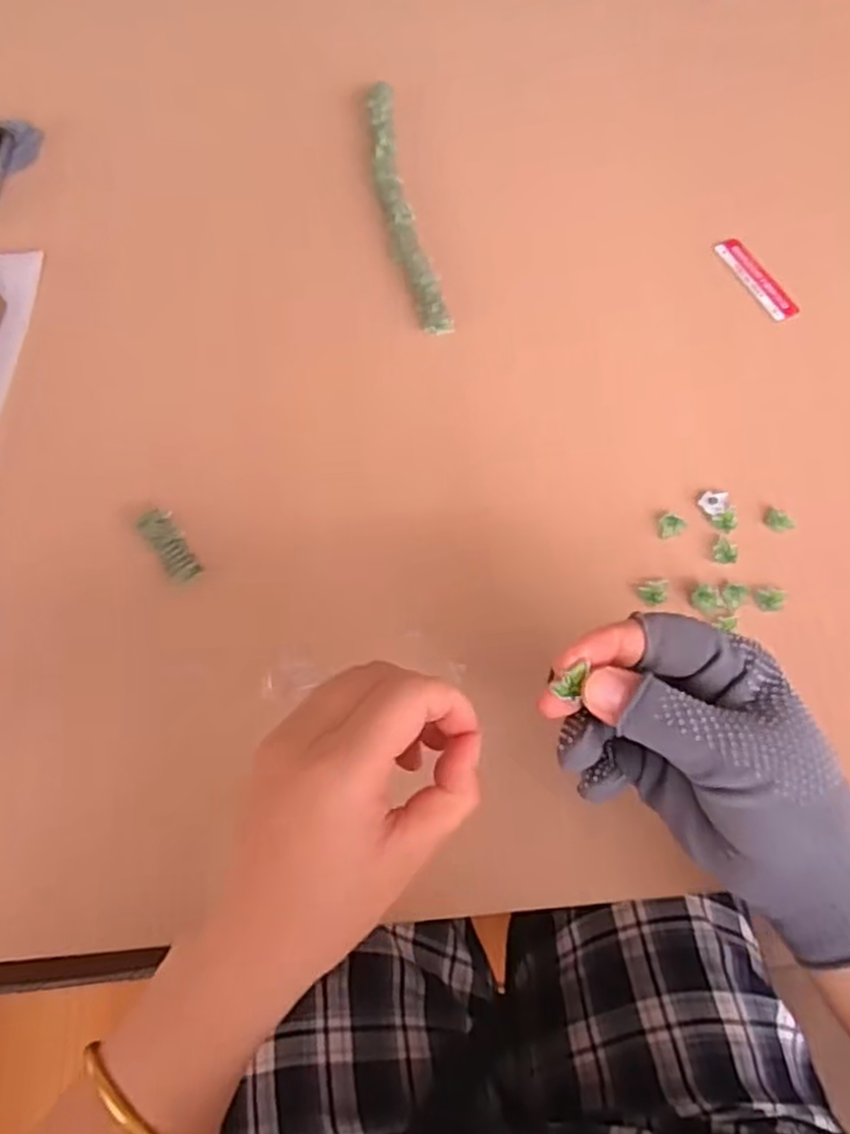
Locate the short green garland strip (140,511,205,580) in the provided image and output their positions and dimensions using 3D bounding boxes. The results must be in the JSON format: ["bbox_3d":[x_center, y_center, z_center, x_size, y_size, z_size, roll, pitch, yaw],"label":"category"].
[{"bbox_3d":[-0.135,-0.011,0.424,0.016,0.015,0.040,-30,71,-14],"label":"short green garland strip"}]

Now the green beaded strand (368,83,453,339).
[{"bbox_3d":[-0.016,-0.241,0.525,0.025,0.016,0.212,-10,67,-7],"label":"green beaded strand"}]

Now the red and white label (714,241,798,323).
[{"bbox_3d":[0.215,-0.188,0.515,0.022,0.004,0.071,-26,69,-13],"label":"red and white label"}]

